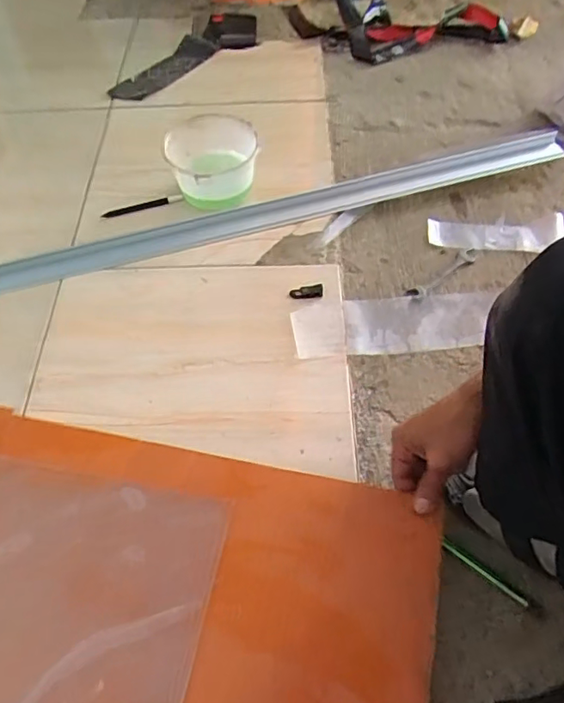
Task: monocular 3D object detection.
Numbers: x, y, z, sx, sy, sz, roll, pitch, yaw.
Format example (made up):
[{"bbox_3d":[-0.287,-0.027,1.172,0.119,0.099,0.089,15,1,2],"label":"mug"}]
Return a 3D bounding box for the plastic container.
[{"bbox_3d":[-0.105,-0.293,0.860,0.134,0.089,0.155,-18,58,-10],"label":"plastic container"}]

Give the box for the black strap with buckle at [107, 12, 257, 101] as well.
[{"bbox_3d":[-0.193,-0.600,1.106,0.113,0.033,0.364,39,66,24],"label":"black strap with buckle"}]

